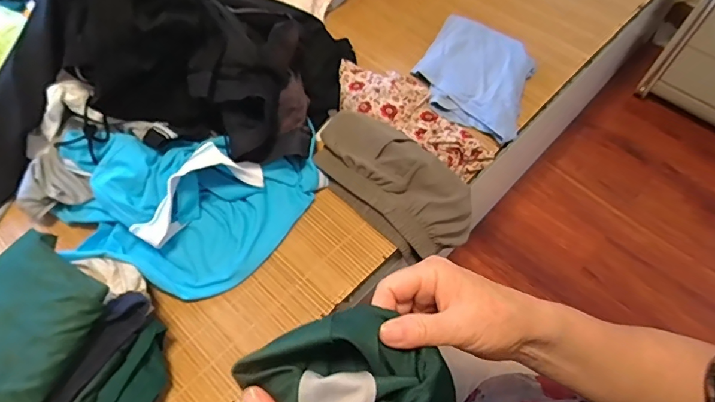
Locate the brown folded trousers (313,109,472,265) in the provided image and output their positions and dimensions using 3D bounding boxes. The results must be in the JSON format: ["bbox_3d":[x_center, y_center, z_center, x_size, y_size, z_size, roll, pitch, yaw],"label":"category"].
[{"bbox_3d":[0.069,-0.034,0.818,0.288,0.122,0.162,40,67,20],"label":"brown folded trousers"}]

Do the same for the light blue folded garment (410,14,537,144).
[{"bbox_3d":[0.251,-0.266,0.957,0.242,0.045,0.252,27,63,14],"label":"light blue folded garment"}]

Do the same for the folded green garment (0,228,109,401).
[{"bbox_3d":[-0.419,0.169,0.545,0.147,0.044,0.256,17,61,9],"label":"folded green garment"}]

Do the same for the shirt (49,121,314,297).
[{"bbox_3d":[-0.285,-0.005,0.770,0.390,0.126,0.293,12,61,6],"label":"shirt"}]

